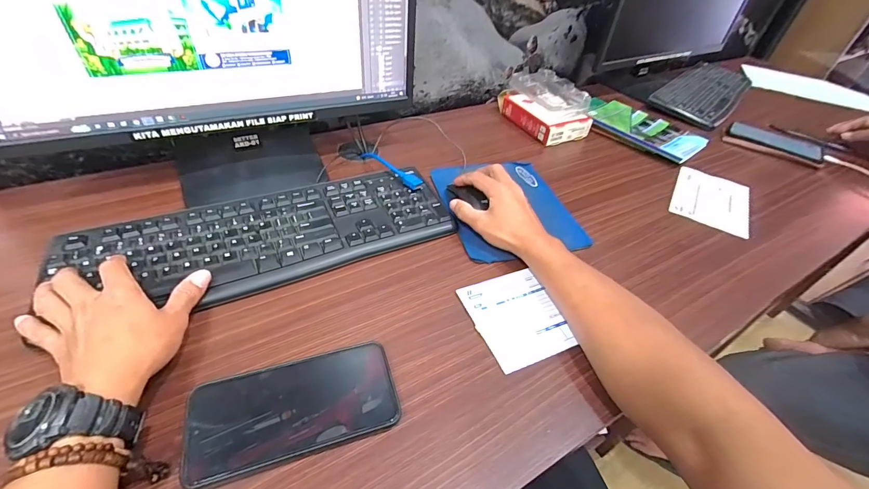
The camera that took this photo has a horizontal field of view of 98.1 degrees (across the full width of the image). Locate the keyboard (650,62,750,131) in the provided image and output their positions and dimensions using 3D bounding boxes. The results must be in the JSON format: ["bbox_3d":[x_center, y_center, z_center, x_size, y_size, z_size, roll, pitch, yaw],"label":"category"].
[{"bbox_3d":[0.668,-0.384,0.928,0.150,0.024,0.419,35,50,26],"label":"keyboard"}]

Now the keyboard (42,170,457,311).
[{"bbox_3d":[-0.187,-0.015,0.453,0.417,0.016,0.159,-11,47,-18],"label":"keyboard"}]

